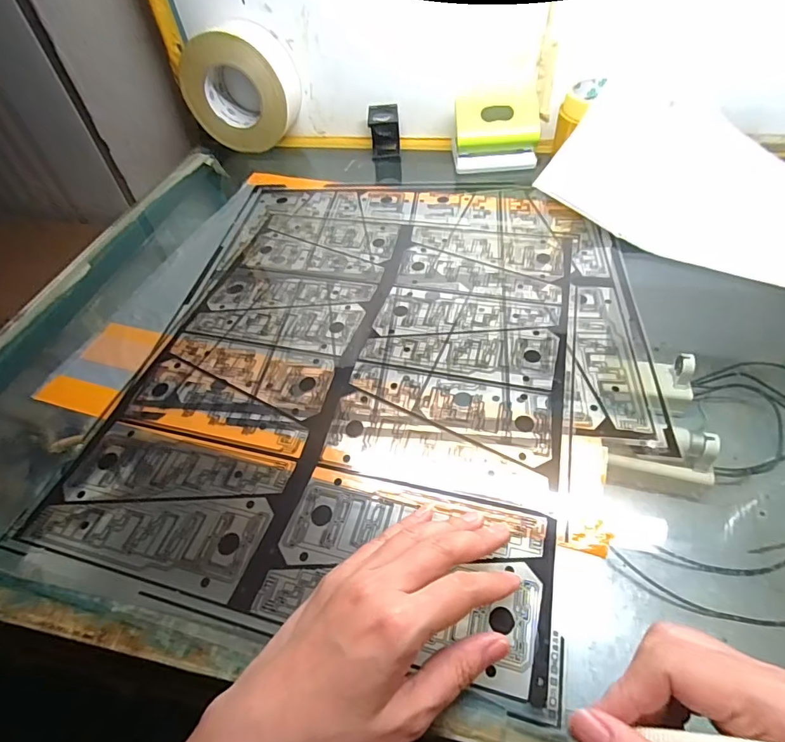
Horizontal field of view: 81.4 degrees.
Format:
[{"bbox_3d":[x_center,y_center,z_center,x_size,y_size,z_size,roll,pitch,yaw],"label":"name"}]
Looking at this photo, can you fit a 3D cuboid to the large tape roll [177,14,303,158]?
[{"bbox_3d":[-0.200,-0.372,0.610,0.141,0.135,0.064,5,51,11],"label":"large tape roll"}]

